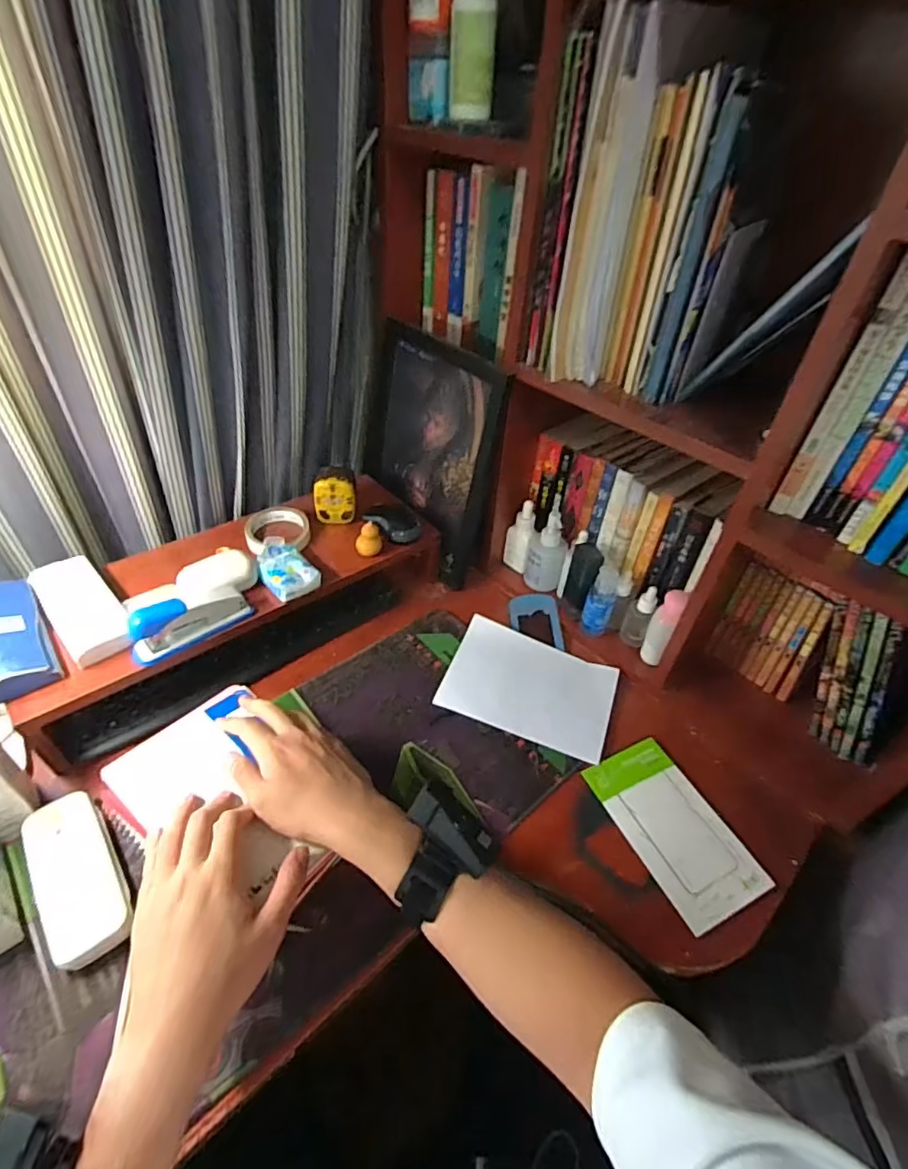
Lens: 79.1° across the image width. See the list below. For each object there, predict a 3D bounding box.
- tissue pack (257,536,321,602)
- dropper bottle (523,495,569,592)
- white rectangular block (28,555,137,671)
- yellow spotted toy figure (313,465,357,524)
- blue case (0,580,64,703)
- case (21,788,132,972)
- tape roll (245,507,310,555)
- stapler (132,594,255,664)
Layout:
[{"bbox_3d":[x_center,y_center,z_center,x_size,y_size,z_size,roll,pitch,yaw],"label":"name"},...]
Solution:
[{"bbox_3d":[-0.214,-0.022,0.690,0.059,0.025,0.092,-28,51,-31],"label":"tissue pack"},{"bbox_3d":[0.137,-0.056,0.802,0.053,0.121,0.062,11,42,7],"label":"dropper bottle"},{"bbox_3d":[-0.420,0.028,0.624,0.065,0.039,0.154,-31,53,-33],"label":"white rectangular block"},{"bbox_3d":[-0.166,-0.127,0.774,0.056,0.073,0.044,-1,42,-7],"label":"yellow spotted toy figure"},{"bbox_3d":[-0.470,0.053,0.580,0.064,0.029,0.163,-26,50,-30],"label":"blue case"},{"bbox_3d":[-0.346,0.264,0.502,0.065,0.028,0.147,-26,50,-30],"label":"case"},{"bbox_3d":[-0.244,-0.080,0.762,0.083,0.017,0.101,-8,44,-14],"label":"tape roll"},{"bbox_3d":[-0.292,0.036,0.608,0.125,0.060,0.028,-29,52,-32],"label":"stapler"}]

